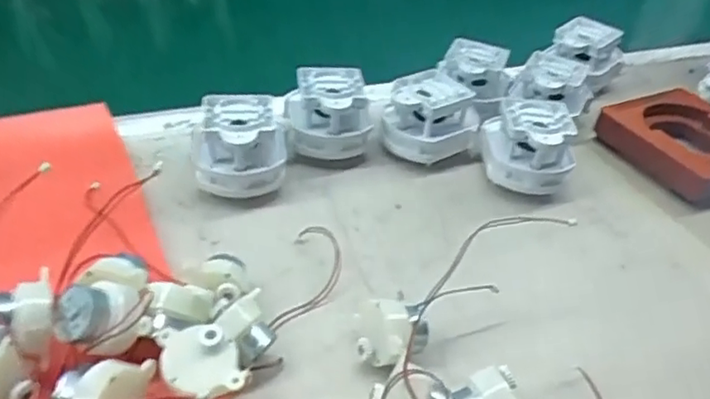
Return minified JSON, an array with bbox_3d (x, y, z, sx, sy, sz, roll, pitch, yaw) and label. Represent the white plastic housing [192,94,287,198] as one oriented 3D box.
[{"bbox_3d":[-0.071,-0.033,0.388,0.055,0.050,0.060,2,40,-5],"label":"white plastic housing"}]

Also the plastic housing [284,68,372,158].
[{"bbox_3d":[-0.018,-0.061,0.424,0.057,0.046,0.049,-1,40,-7],"label":"plastic housing"}]

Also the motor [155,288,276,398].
[{"bbox_3d":[-0.057,0.064,0.269,0.058,0.028,0.041,-30,51,-35],"label":"motor"}]

